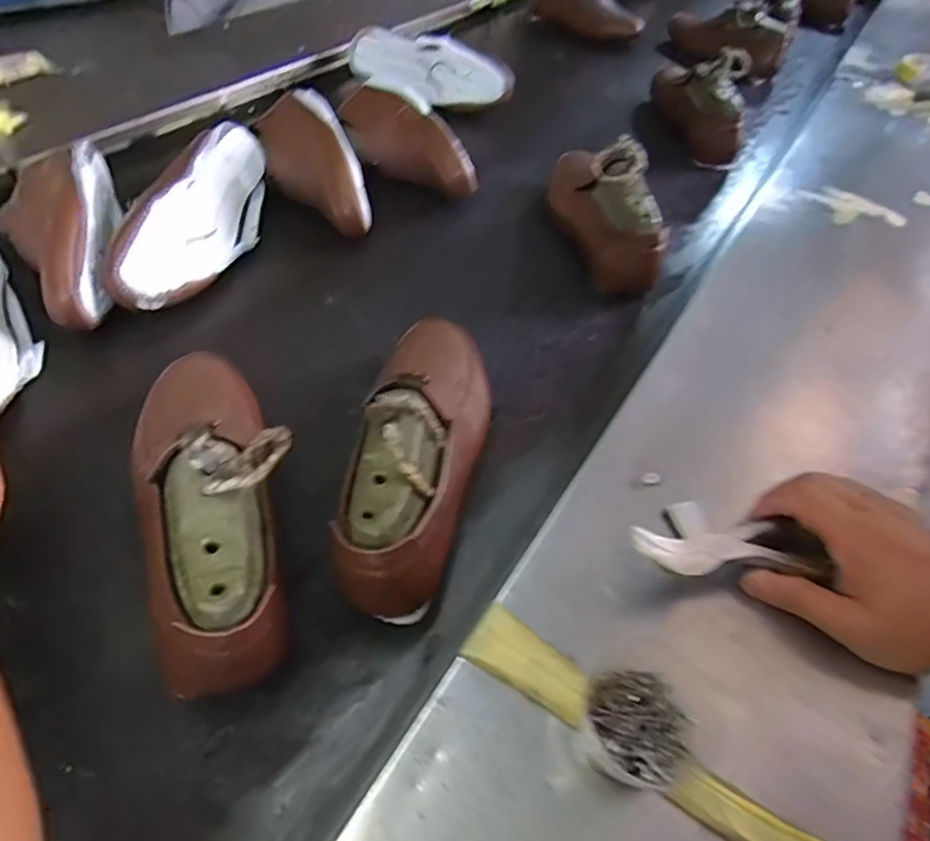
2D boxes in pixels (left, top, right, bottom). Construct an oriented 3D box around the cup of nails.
[{"bbox_3d":[0.082,0.154,0.286,0.047,0.029,0.051,3,50,-3],"label":"cup of nails"}]

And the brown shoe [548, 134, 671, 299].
[{"bbox_3d":[0.155,-0.228,0.627,0.071,0.127,0.194,-13,53,-16],"label":"brown shoe"}]

